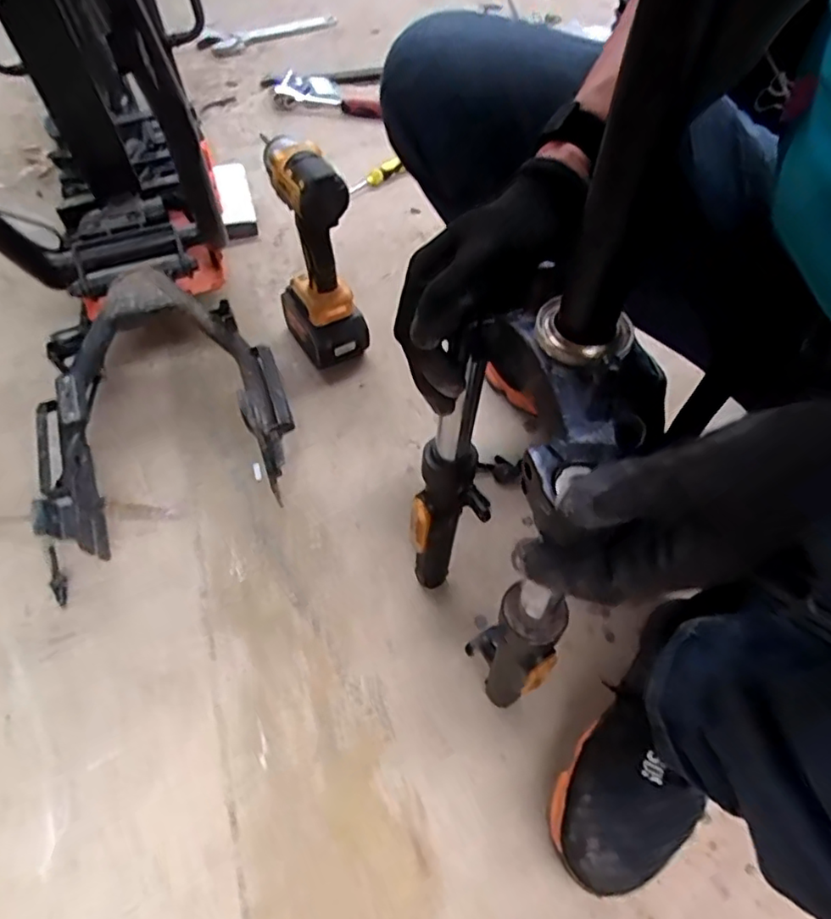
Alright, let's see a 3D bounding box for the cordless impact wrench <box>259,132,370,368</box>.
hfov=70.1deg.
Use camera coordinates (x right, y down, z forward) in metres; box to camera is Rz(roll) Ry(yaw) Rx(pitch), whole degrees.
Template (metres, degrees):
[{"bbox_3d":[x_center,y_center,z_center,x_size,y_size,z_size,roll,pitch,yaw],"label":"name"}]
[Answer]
[{"bbox_3d":[-0.125,-0.242,0.733,0.075,0.261,0.123,-28,60,-20],"label":"cordless impact wrench"}]

